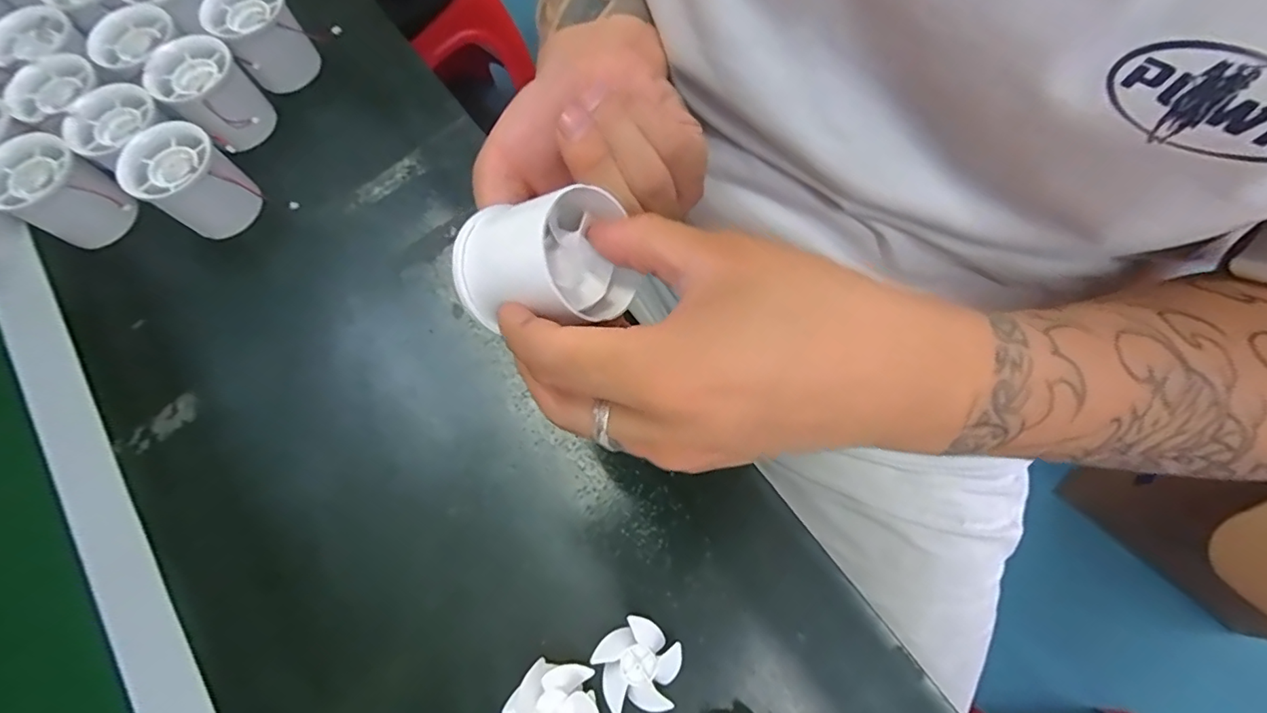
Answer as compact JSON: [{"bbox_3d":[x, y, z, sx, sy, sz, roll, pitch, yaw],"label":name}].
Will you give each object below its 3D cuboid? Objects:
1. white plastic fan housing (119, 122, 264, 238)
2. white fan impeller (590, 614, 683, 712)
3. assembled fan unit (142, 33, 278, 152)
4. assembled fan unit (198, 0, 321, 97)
[{"bbox_3d":[-0.291,-0.114,0.357,0.055,0.053,0.052,35,74,14],"label":"white plastic fan housing"},{"bbox_3d":[0.003,0.154,0.268,0.041,0.014,0.041,0,69,1],"label":"white fan impeller"},{"bbox_3d":[-0.298,-0.185,0.386,0.064,0.057,0.054,38,75,14],"label":"assembled fan unit"},{"bbox_3d":[-0.271,-0.233,0.401,0.056,0.061,0.059,-43,74,-13],"label":"assembled fan unit"}]

